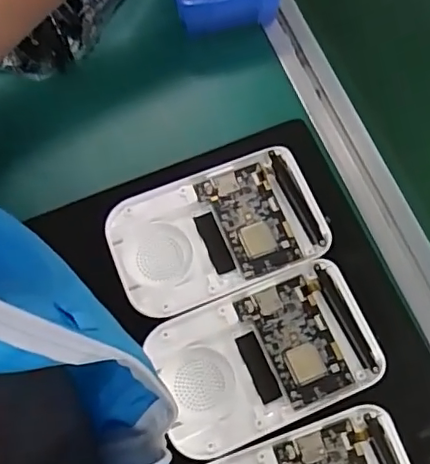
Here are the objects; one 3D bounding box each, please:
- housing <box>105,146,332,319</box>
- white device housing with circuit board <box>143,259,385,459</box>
[{"bbox_3d":[0.002,-0.001,0.426,0.157,0.018,0.094,-20,74,-7],"label":"housing"},{"bbox_3d":[0.035,0.087,0.395,0.150,0.012,0.096,-22,74,-8],"label":"white device housing with circuit board"}]

